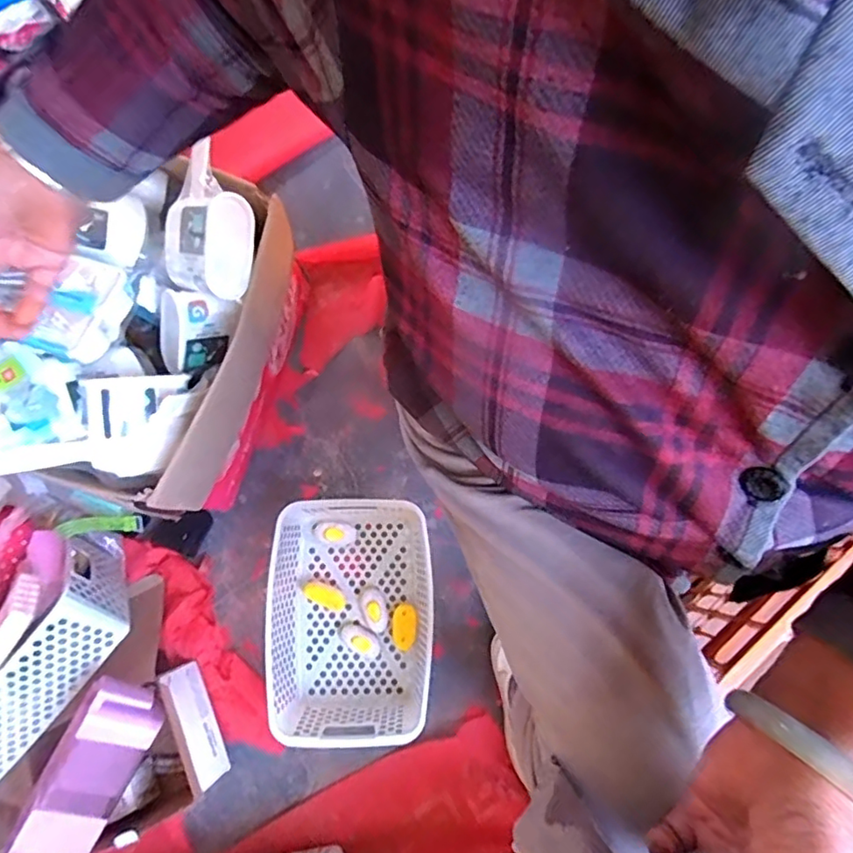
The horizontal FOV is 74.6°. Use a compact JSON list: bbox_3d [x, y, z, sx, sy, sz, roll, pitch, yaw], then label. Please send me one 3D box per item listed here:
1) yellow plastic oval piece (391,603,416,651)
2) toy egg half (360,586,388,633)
[{"bbox_3d":[-0.032,0.279,0.784,0.035,0.025,0.059,0,80,0],"label":"yellow plastic oval piece"},{"bbox_3d":[-0.072,0.253,0.775,0.035,0.011,0.059,-19,80,-3],"label":"toy egg half"}]

